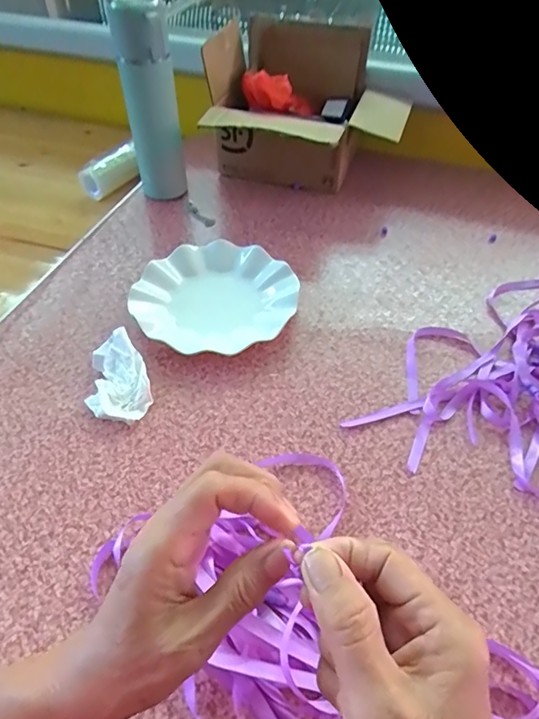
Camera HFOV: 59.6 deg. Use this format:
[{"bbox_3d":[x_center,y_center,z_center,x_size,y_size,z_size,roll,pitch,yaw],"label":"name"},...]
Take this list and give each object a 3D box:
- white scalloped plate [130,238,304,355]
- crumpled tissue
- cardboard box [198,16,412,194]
[{"bbox_3d":[-0.062,-0.074,0.552,0.185,0.026,0.168,-13,51,-11],"label":"white scalloped plate"},{"bbox_3d":[-0.154,0.017,0.469,0.058,0.030,0.095,-15,52,-14],"label":"crumpled tissue"},{"bbox_3d":[0.052,-0.351,0.689,0.270,0.187,0.211,10,50,8],"label":"cardboard box"}]

